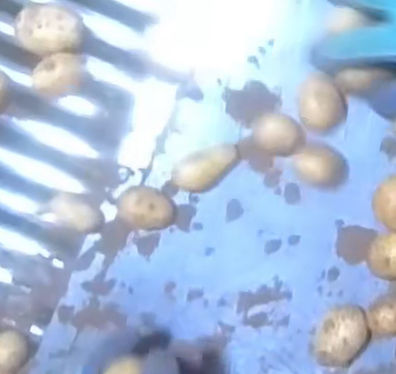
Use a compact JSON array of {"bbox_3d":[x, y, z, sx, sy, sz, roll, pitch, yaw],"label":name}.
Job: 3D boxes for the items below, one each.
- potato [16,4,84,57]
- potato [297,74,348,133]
[{"bbox_3d":[-0.110,-0.116,0.508,0.045,0.027,0.036,3,98,6],"label":"potato"},{"bbox_3d":[0.091,-0.061,0.501,0.033,0.024,0.042,-21,94,9],"label":"potato"}]

